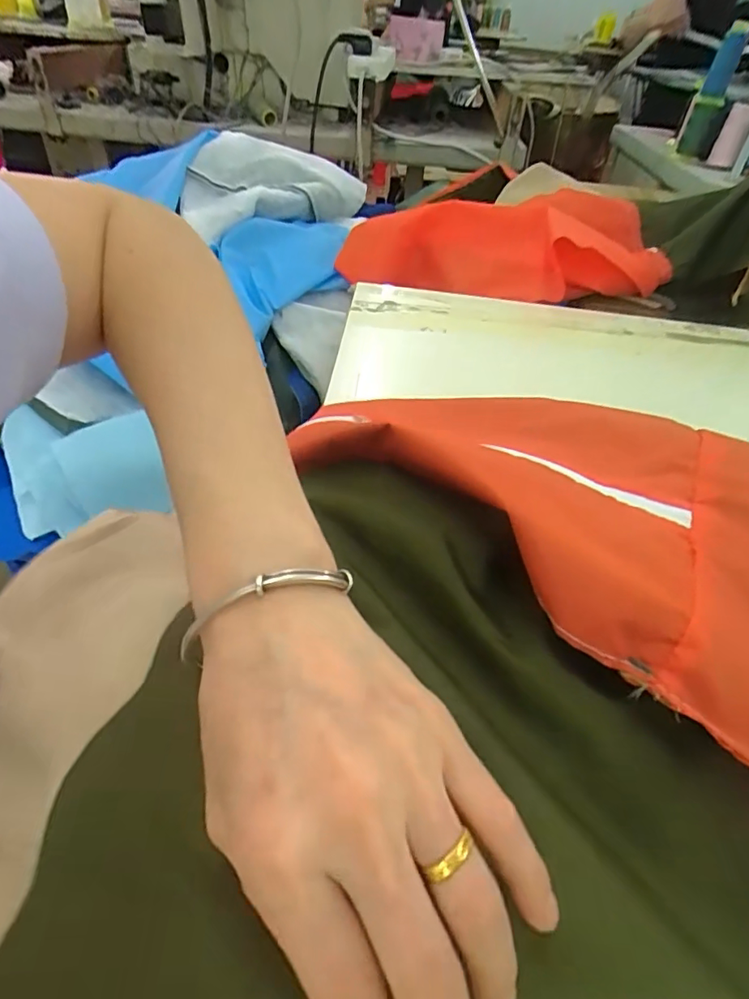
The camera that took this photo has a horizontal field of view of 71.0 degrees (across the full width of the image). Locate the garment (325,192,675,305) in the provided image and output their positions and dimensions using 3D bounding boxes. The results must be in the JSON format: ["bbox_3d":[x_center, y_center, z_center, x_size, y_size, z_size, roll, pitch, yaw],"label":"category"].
[{"bbox_3d":[0.149,-0.292,0.624,0.366,0.100,0.137,3,44,-2],"label":"garment"}]

